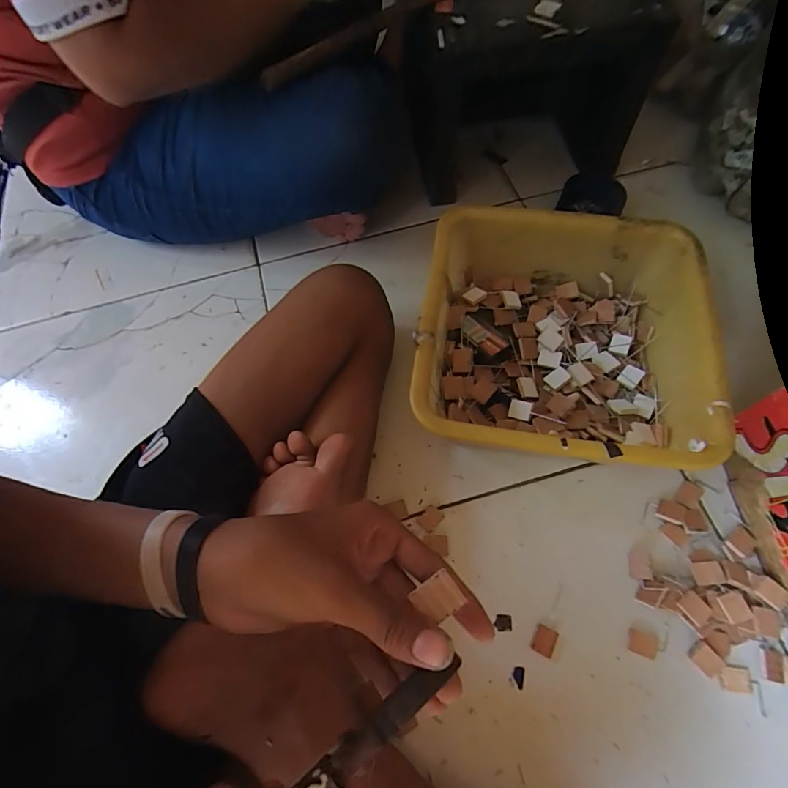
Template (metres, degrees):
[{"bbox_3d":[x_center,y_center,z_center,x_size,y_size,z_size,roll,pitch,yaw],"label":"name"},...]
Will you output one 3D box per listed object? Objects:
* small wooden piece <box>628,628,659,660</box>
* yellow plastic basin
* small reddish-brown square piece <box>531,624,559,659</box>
[{"bbox_3d":[0.229,0.229,0.401,0.025,0.004,0.020,18,66,12],"label":"small wooden piece"},{"bbox_3d":[0.162,-0.046,0.463,0.262,0.121,0.263,7,64,7],"label":"yellow plastic basin"},{"bbox_3d":[0.139,0.227,0.402,0.020,0.005,0.023,25,68,15],"label":"small reddish-brown square piece"}]

